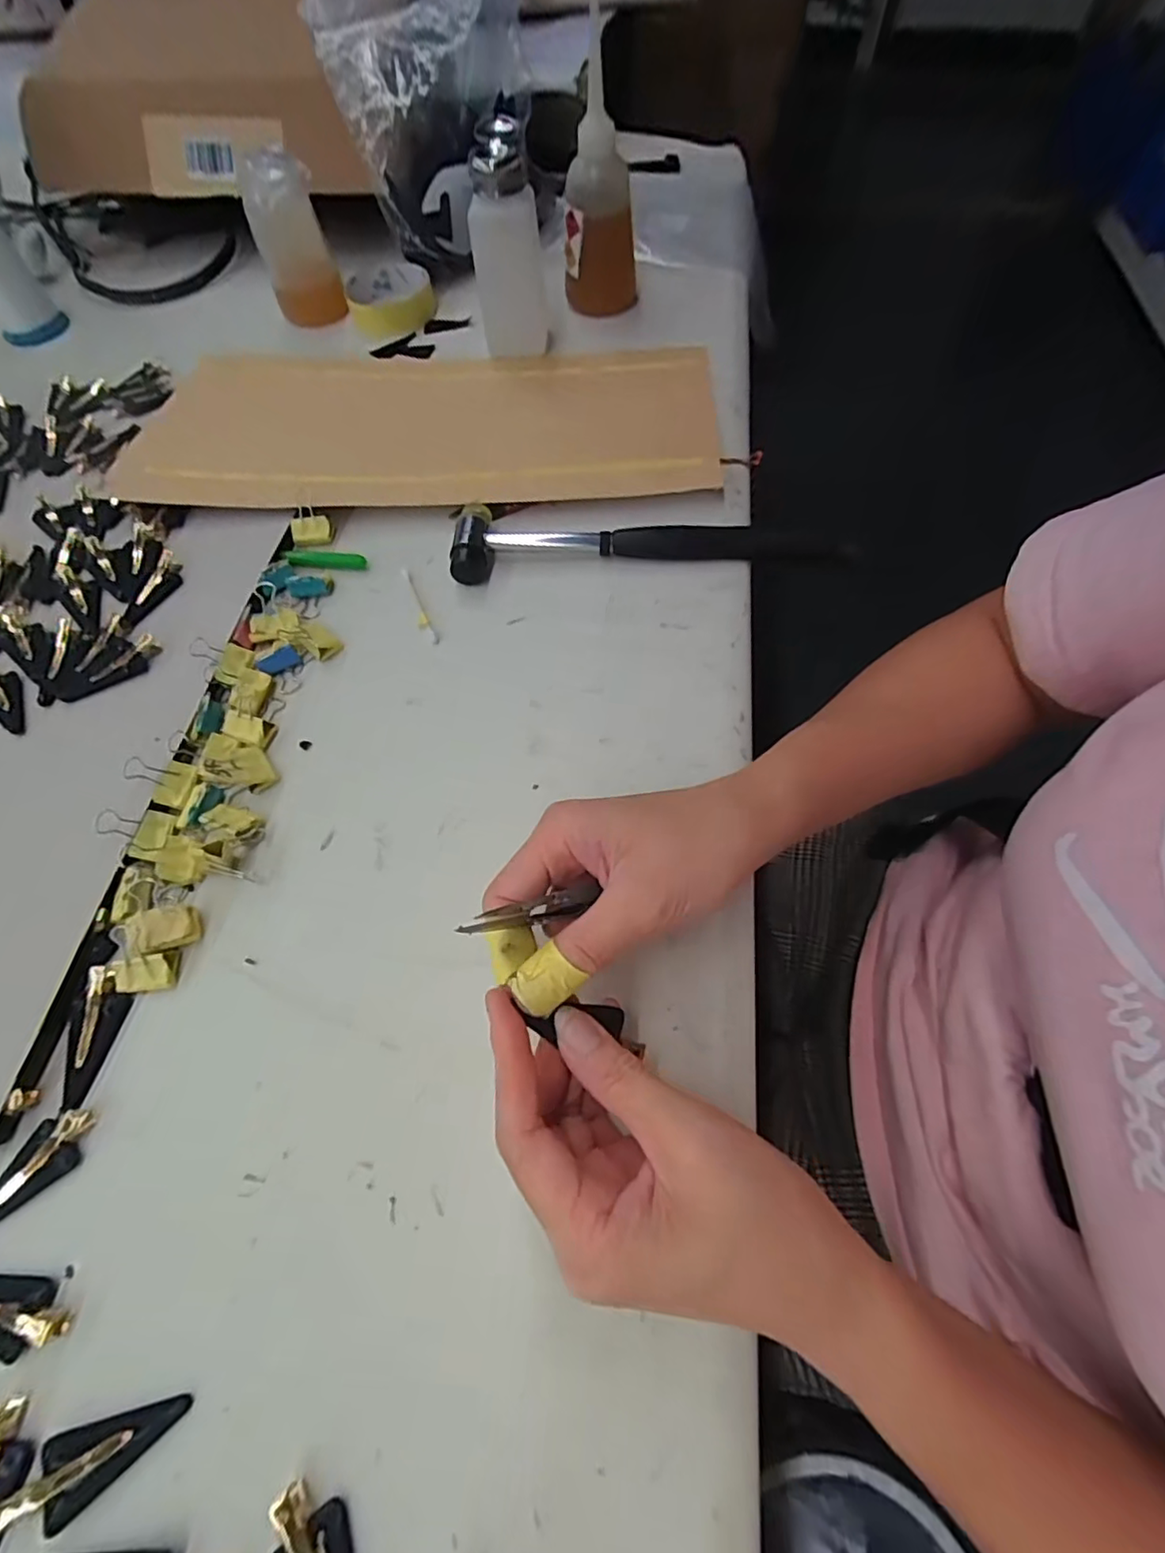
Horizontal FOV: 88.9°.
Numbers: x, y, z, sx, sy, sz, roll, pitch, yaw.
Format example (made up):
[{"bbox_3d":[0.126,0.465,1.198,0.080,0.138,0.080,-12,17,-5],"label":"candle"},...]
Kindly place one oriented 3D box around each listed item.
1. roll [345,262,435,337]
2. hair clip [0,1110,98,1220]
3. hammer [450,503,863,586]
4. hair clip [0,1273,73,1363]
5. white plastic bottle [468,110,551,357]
[{"bbox_3d":[-0.187,-0.462,0.571,0.083,0.026,0.083,-1,63,2],"label":"roll"},{"bbox_3d":[-0.238,0.173,0.255,0.023,0.007,0.056,23,67,13],"label":"hair clip"},{"bbox_3d":[0.049,-0.160,0.400,0.268,0.020,0.055,1,63,3],"label":"hammer"},{"bbox_3d":[-0.233,0.213,0.235,0.056,0.005,0.024,2,64,3],"label":"hair clip"},{"bbox_3d":[-0.061,-0.436,0.492,0.056,0.133,0.062,-4,63,1],"label":"white plastic bottle"}]

